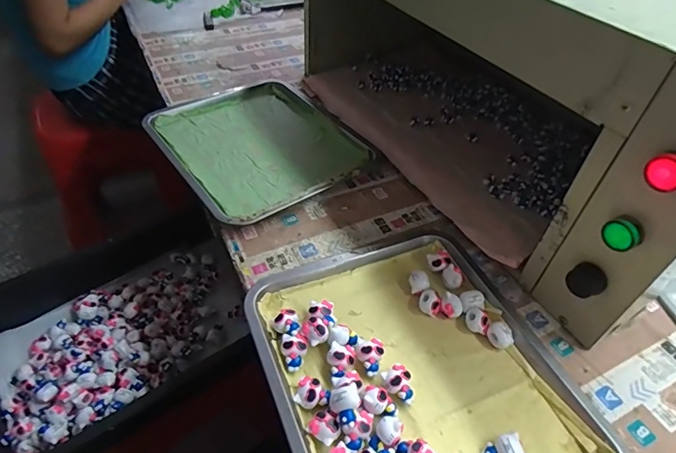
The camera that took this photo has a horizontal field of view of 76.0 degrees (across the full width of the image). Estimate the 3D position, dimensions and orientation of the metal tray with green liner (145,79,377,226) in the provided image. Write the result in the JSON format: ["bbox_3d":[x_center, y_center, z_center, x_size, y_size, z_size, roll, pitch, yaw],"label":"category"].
[{"bbox_3d":[-0.129,-0.140,0.665,0.255,0.032,0.334,-27,53,-23],"label":"metal tray with green liner"}]

